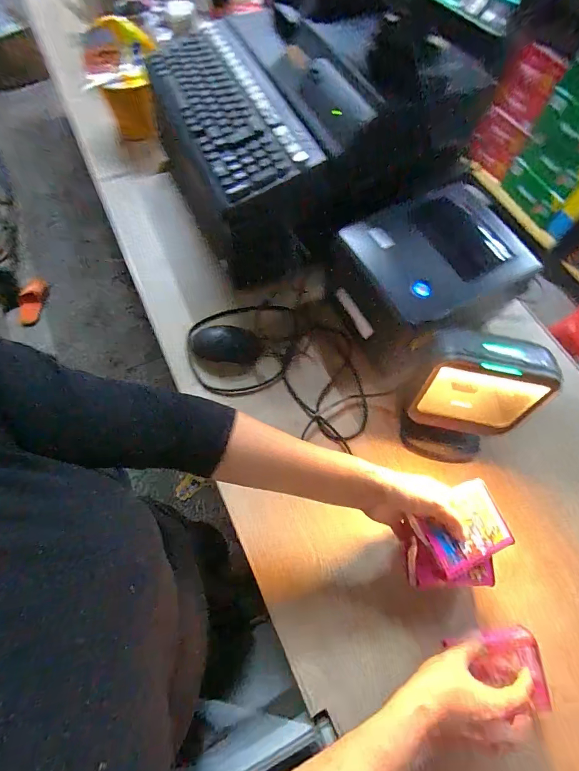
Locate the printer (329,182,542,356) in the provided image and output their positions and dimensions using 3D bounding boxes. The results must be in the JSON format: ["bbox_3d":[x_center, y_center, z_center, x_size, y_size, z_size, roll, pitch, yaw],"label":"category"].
[{"bbox_3d":[0.201,-0.164,0.559,0.246,0.127,0.193,-20,70,-10],"label":"printer"}]

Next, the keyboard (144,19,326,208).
[{"bbox_3d":[-0.104,-0.434,0.566,0.161,0.029,0.367,-27,68,1],"label":"keyboard"}]

